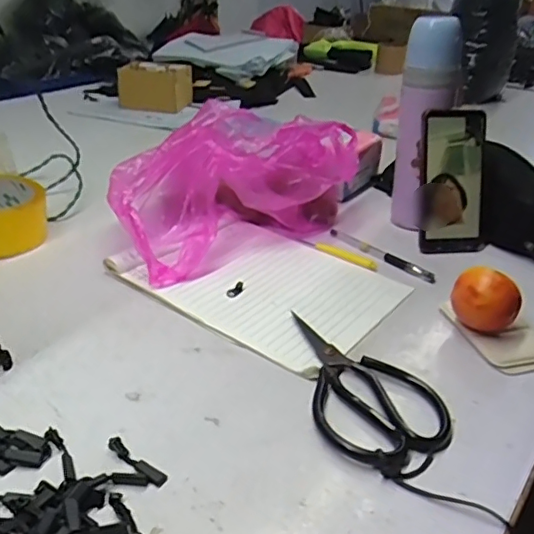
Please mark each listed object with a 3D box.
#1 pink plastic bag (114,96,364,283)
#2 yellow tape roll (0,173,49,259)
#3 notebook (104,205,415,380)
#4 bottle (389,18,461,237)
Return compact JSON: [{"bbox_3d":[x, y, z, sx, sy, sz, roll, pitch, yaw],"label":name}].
[{"bbox_3d":[-0.029,-0.106,0.674,0.322,0.139,0.156,-19,35,-31],"label":"pink plastic bag"},{"bbox_3d":[-0.313,-0.061,0.656,0.100,0.070,0.085,-16,33,-26],"label":"yellow tape roll"},{"bbox_3d":[-0.003,0.011,0.592,0.262,0.016,0.195,23,35,31],"label":"notebook"},{"bbox_3d":[0.183,-0.160,0.665,0.065,0.242,0.055,17,33,26],"label":"bottle"}]

